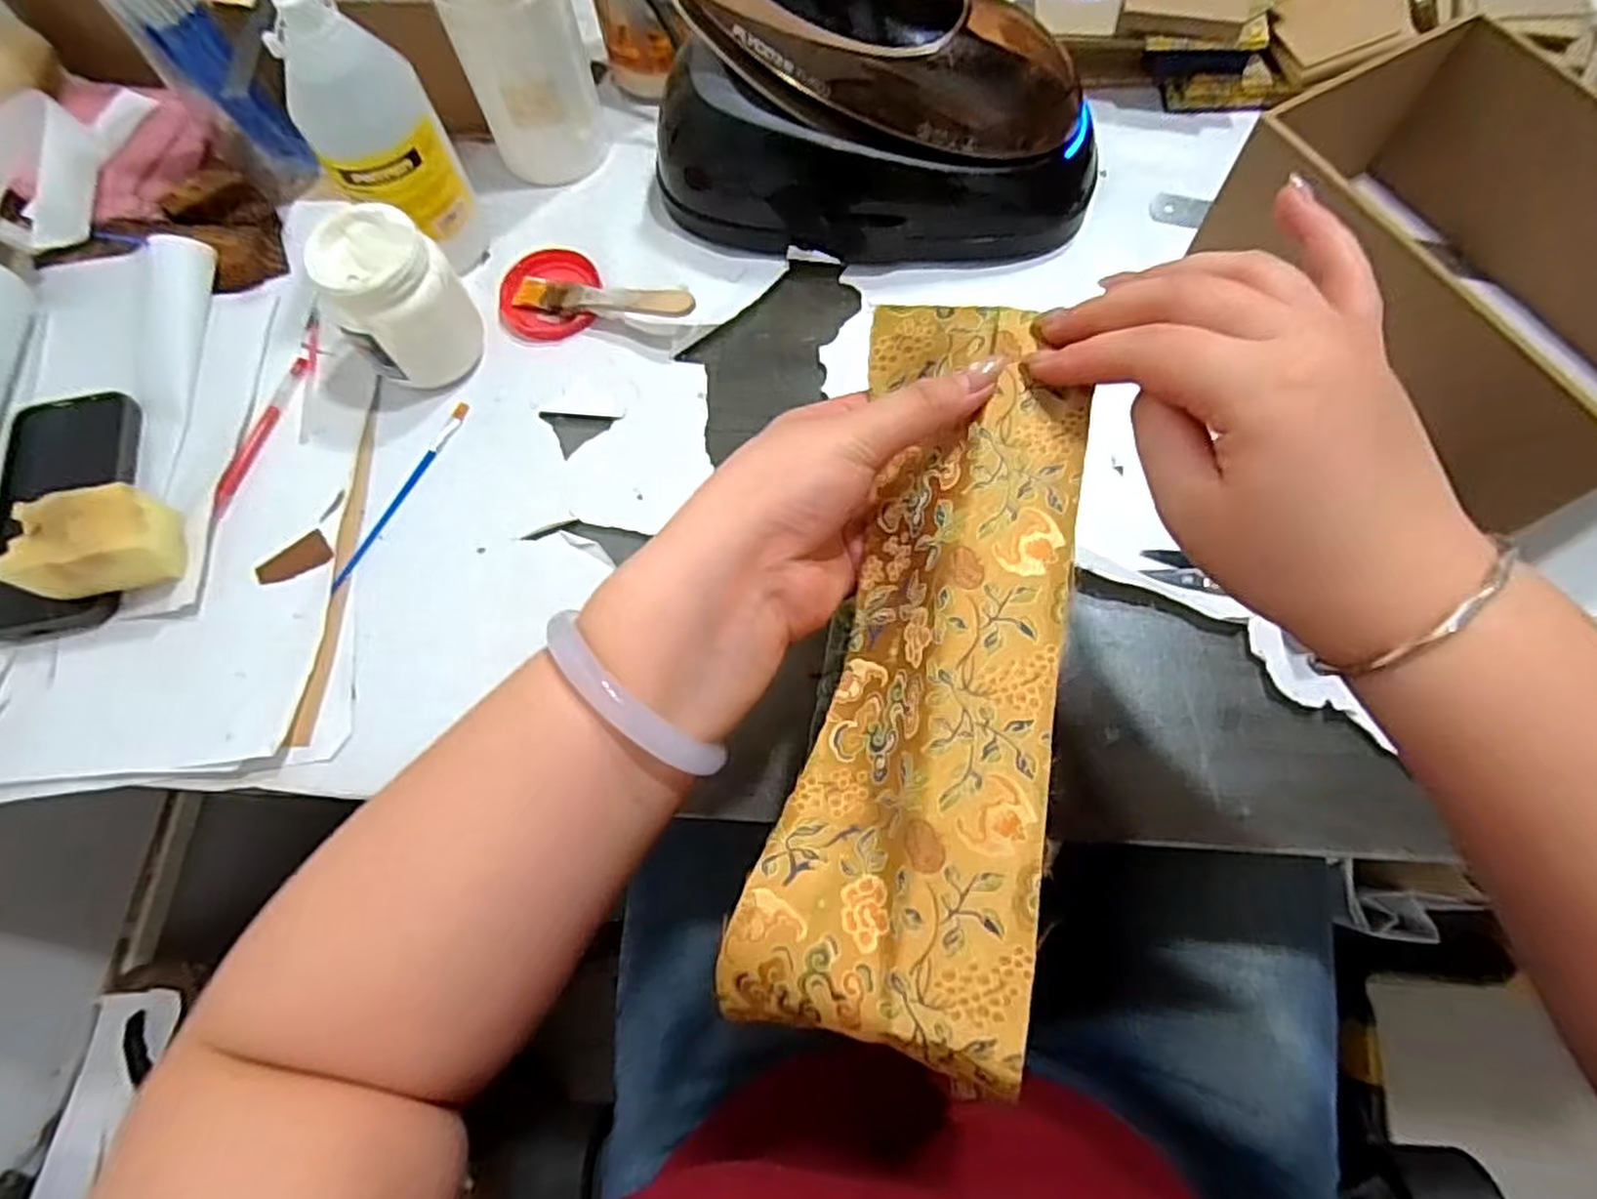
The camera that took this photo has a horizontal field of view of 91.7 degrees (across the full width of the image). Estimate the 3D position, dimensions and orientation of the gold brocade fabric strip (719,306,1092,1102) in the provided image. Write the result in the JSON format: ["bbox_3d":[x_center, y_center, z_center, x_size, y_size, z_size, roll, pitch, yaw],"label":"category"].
[{"bbox_3d":[0.049,0.012,0.287,0.089,0.040,0.271,11,70,7],"label":"gold brocade fabric strip"}]

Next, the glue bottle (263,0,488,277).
[{"bbox_3d":[-0.261,-0.285,0.483,0.065,0.169,0.075,8,70,6],"label":"glue bottle"}]

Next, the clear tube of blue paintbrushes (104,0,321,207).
[{"bbox_3d":[-0.403,-0.365,0.522,0.052,0.187,0.043,-40,73,-11],"label":"clear tube of blue paintbrushes"}]

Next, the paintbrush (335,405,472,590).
[{"bbox_3d":[-0.253,-0.067,0.496,0.010,0.004,0.143,24,73,11],"label":"paintbrush"}]

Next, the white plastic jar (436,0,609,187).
[{"bbox_3d":[-0.189,-0.377,0.530,0.083,0.148,0.088,-20,70,-5],"label":"white plastic jar"}]

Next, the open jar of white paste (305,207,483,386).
[{"bbox_3d":[-0.253,-0.190,0.492,0.077,0.087,0.079,-34,72,-10],"label":"open jar of white paste"}]

